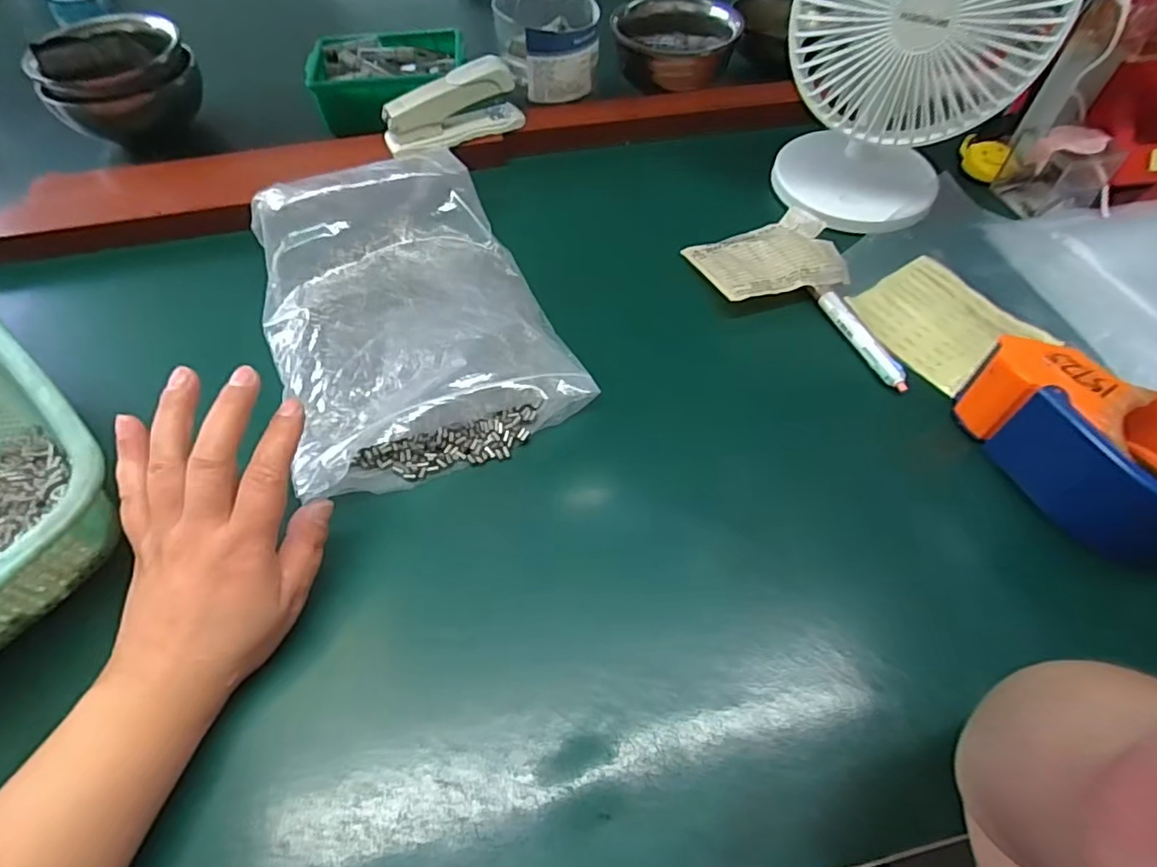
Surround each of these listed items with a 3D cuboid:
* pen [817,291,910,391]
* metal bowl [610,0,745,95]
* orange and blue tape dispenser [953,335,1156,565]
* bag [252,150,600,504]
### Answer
[{"bbox_3d":[0.201,-0.067,0.428,0.013,0.008,0.093,-18,58,-12],"label":"pen"},{"bbox_3d":[0.096,-0.396,0.612,0.118,0.048,0.118,0,56,0],"label":"metal bowl"},{"bbox_3d":[0.290,0.008,0.346,0.067,0.069,0.142,-32,62,-20],"label":"orange and blue tape dispenser"},{"bbox_3d":[-0.120,-0.089,0.417,0.185,0.061,0.240,-20,58,-13],"label":"bag"}]

